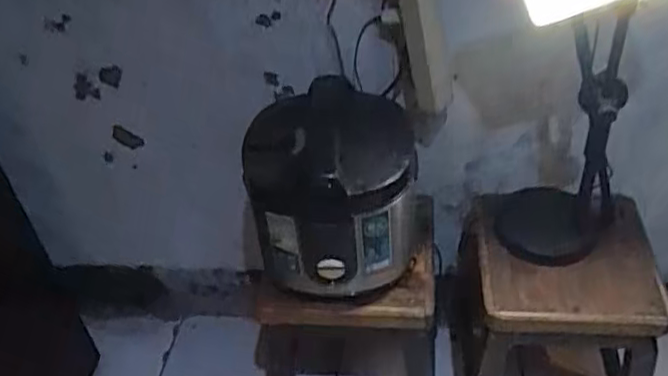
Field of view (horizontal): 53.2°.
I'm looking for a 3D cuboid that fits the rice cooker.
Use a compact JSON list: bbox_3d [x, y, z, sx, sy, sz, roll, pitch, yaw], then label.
[{"bbox_3d":[-0.013,-0.010,1.103,0.263,0.246,0.355,-10,40,-5],"label":"rice cooker"}]

